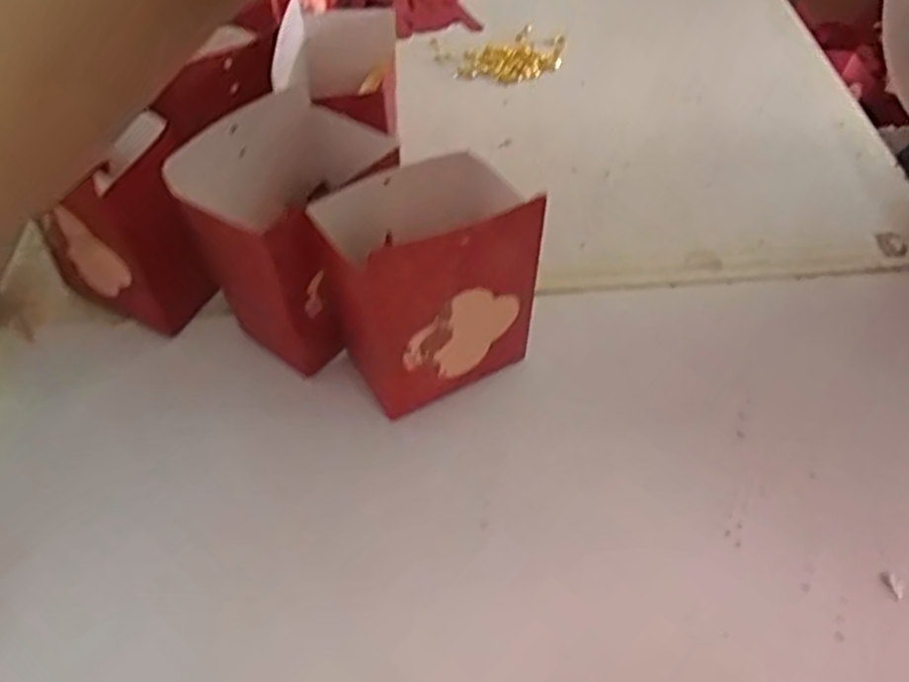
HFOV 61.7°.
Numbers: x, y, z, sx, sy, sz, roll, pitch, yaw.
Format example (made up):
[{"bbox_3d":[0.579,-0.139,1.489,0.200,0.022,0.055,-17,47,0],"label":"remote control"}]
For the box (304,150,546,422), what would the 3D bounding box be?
[{"bbox_3d":[-0.011,-0.031,0.452,0.106,0.144,0.080,-28,55,-19],"label":"box"}]

